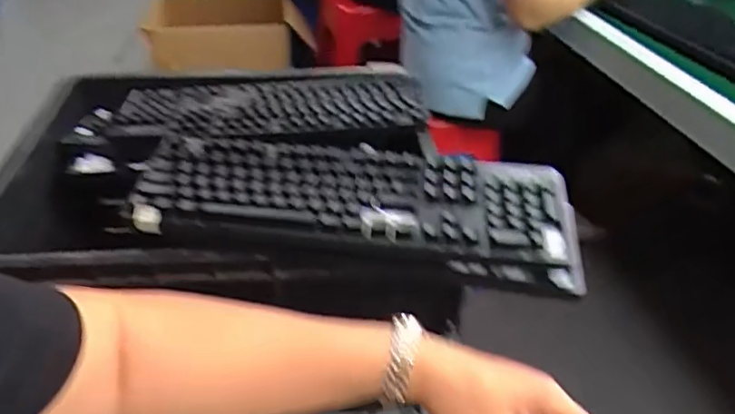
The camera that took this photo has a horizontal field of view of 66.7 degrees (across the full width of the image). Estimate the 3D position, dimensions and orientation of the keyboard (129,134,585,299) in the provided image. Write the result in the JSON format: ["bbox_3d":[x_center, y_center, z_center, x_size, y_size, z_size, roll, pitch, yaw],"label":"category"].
[{"bbox_3d":[-0.014,-0.004,0.586,0.449,0.047,0.144,6,38,6],"label":"keyboard"}]

